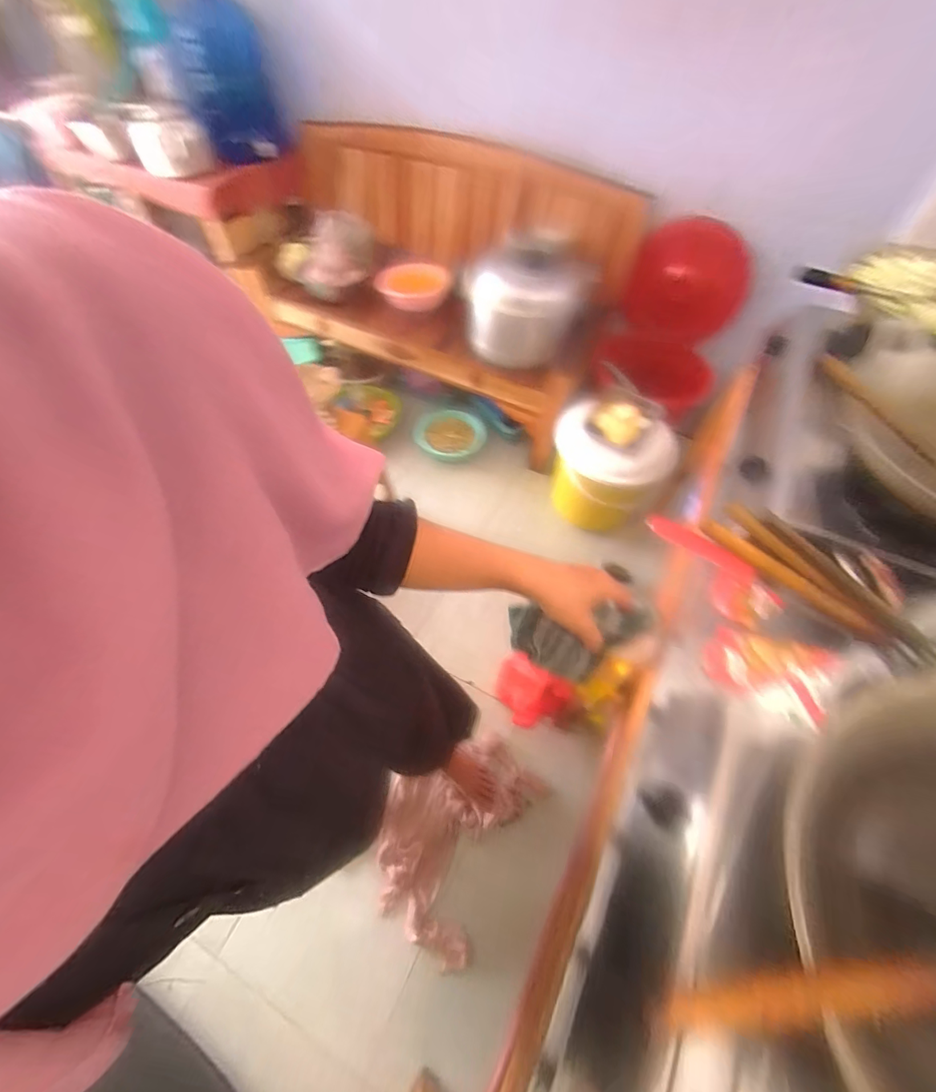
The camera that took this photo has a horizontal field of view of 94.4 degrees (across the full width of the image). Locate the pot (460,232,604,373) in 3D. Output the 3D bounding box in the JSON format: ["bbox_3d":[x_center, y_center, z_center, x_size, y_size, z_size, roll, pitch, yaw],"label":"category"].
[{"bbox_3d":[0.204,-0.808,1.484,0.325,0.296,0.389,29,61,16],"label":"pot"}]

